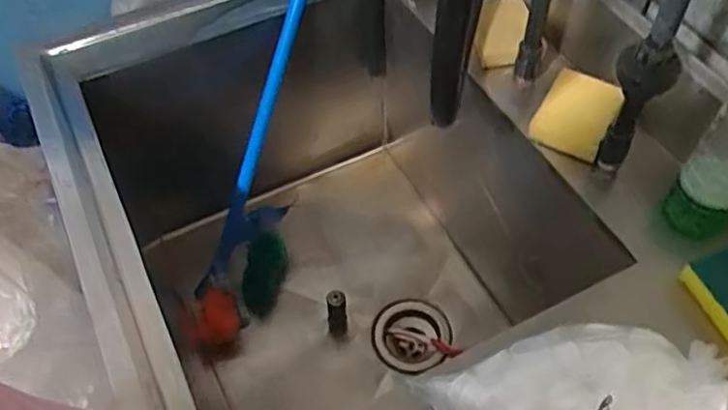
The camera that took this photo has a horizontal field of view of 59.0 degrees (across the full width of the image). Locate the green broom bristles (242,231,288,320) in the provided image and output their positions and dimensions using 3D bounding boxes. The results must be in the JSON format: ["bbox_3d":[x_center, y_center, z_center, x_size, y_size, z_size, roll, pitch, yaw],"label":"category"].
[{"bbox_3d":[-0.158,0.104,1.027,0.068,0.049,0.143,2,53,2],"label":"green broom bristles"}]

